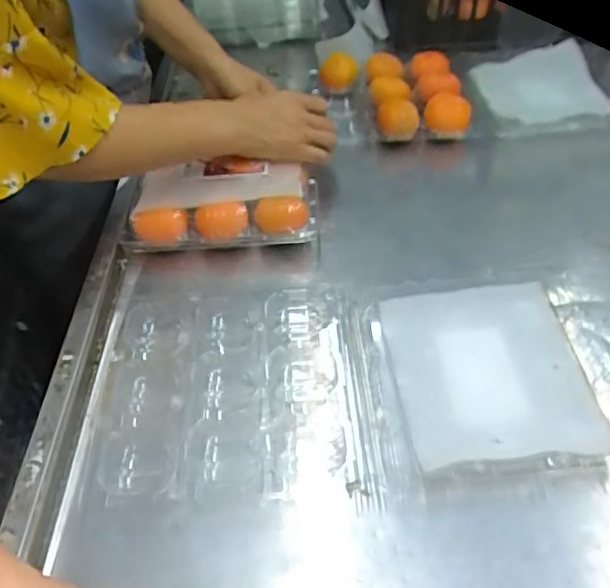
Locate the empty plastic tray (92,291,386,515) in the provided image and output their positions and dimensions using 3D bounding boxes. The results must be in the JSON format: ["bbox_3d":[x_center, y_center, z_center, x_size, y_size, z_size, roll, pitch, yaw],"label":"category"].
[{"bbox_3d":[-0.056,0.079,0.490,0.223,0.026,0.199,-3,47,3],"label":"empty plastic tray"}]

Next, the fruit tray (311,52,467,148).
[{"bbox_3d":[0.113,-0.280,0.797,0.190,0.053,0.217,-4,47,1],"label":"fruit tray"}]

